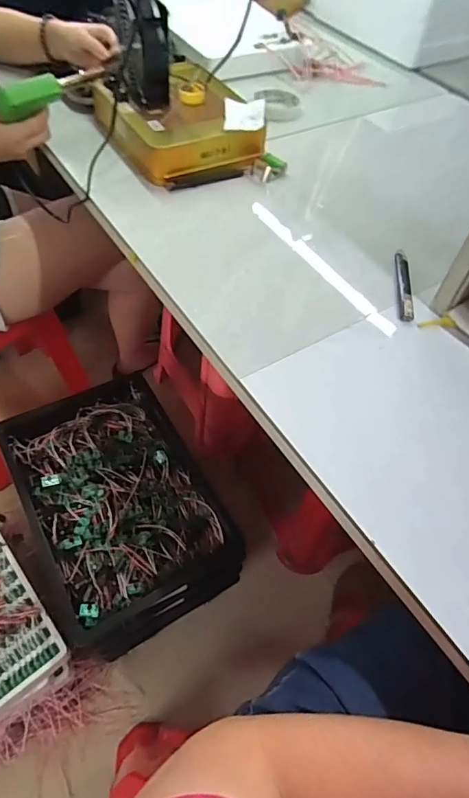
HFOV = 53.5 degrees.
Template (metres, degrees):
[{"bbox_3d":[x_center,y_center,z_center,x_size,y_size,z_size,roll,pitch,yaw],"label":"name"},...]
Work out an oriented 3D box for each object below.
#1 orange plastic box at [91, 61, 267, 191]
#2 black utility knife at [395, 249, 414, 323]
[{"bbox_3d":[-0.090,-0.429,0.719,0.214,0.066,0.245,-24,60,-19],"label":"orange plastic box"},{"bbox_3d":[0.214,-0.145,0.587,0.013,0.016,0.137,9,55,3],"label":"black utility knife"}]

